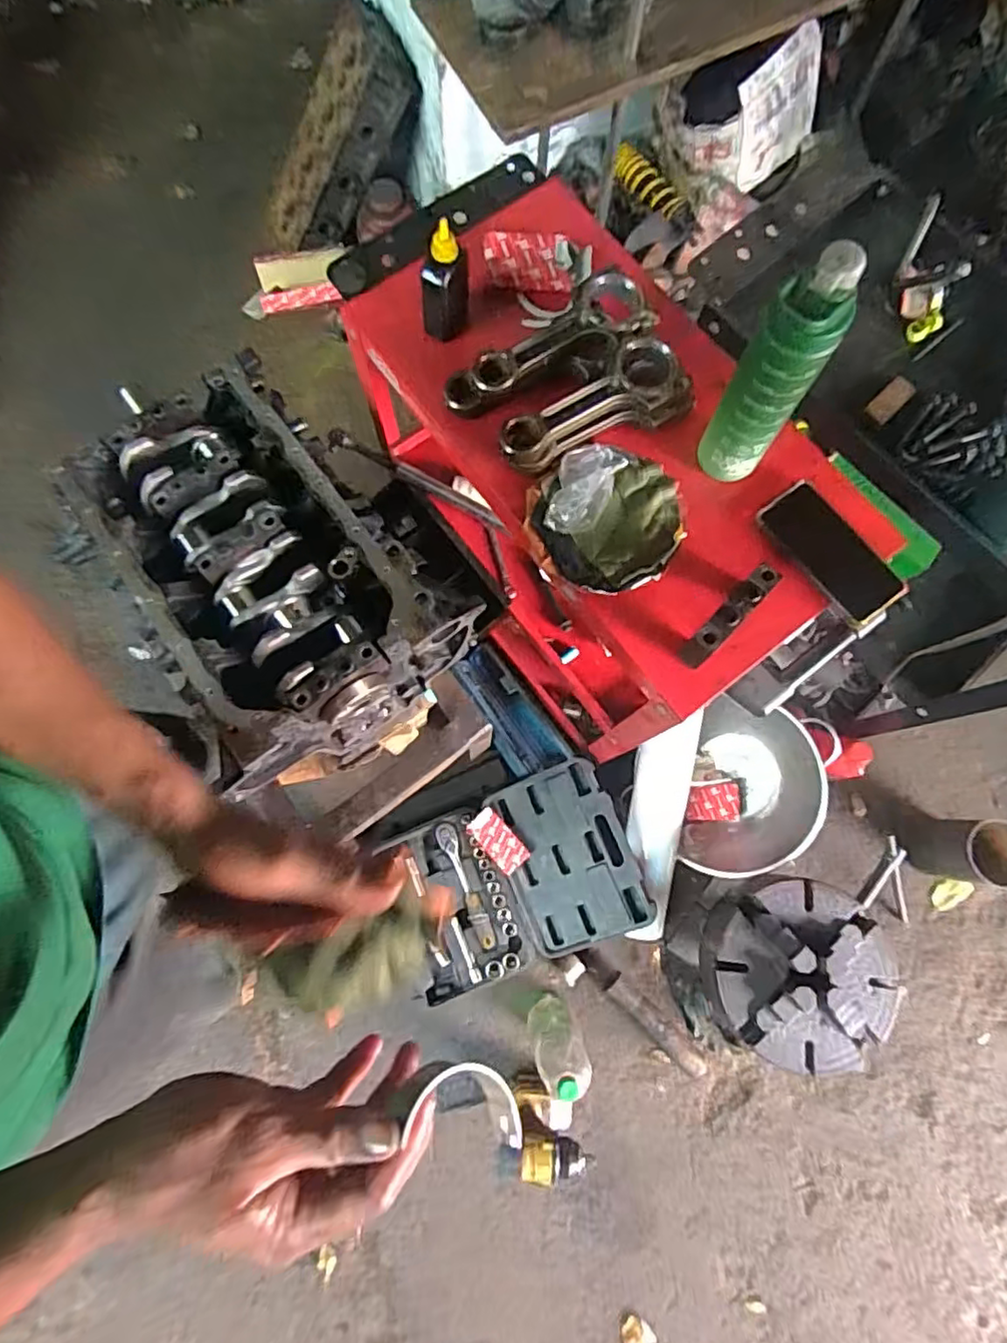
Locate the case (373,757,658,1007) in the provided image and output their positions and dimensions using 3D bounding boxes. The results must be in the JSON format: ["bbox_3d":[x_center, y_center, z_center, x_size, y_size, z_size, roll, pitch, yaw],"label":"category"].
[{"bbox_3d":[0.020,0.402,1.222,0.432,0.145,0.322,-23,78,-6],"label":"case"}]

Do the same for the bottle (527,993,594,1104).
[{"bbox_3d":[0.091,0.637,1.074,0.088,0.273,0.077,-23,78,-6],"label":"bottle"}]

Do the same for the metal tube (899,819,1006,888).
[{"bbox_3d":[0.893,0.349,1.222,0.121,0.201,0.116,0,77,-1],"label":"metal tube"}]

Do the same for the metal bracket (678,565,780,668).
[{"bbox_3d":[0.233,-0.058,0.653,0.029,0.070,0.111,42,80,8],"label":"metal bracket"}]

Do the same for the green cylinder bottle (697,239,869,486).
[{"bbox_3d":[0.255,-0.274,0.600,0.066,0.248,0.062,0,77,-1],"label":"green cylinder bottle"}]

